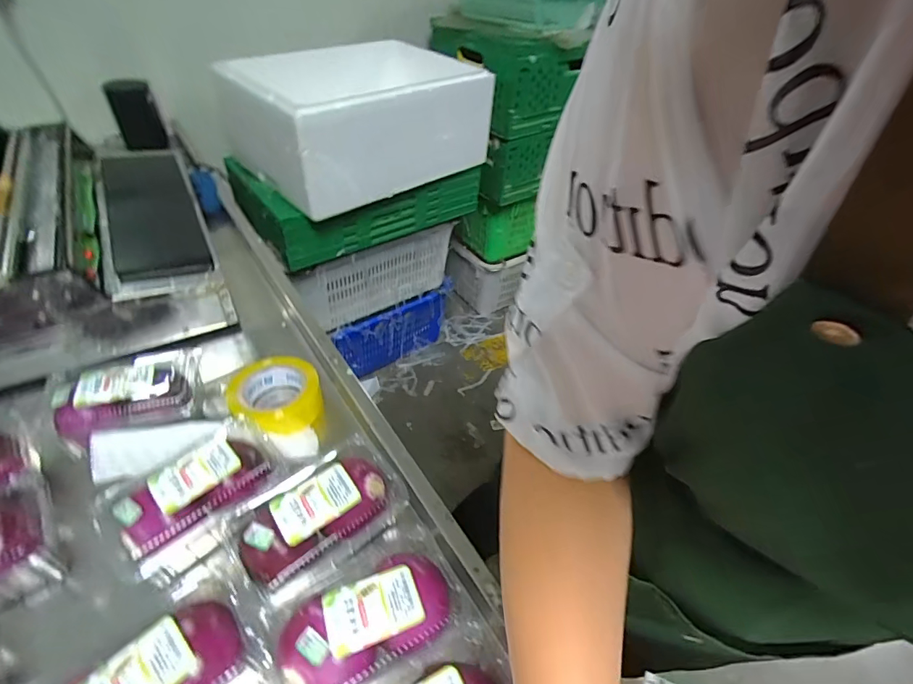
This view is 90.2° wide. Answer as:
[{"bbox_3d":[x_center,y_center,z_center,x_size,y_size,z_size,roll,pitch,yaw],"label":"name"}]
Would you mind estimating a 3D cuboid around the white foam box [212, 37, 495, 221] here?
[{"bbox_3d":[-0.217,-0.574,1.179,0.338,0.267,0.616,36,51,27],"label":"white foam box"}]

